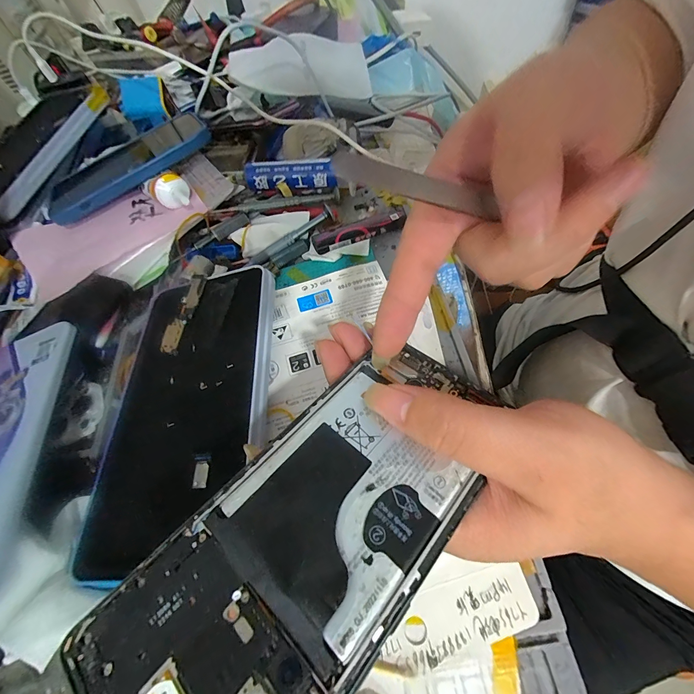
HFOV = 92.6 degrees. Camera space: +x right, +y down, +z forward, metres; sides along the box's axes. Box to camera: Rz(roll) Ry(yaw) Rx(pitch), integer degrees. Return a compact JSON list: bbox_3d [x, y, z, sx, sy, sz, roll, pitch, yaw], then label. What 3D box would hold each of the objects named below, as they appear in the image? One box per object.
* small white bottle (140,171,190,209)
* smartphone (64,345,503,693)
[{"bbox_3d":[-0.161,-0.142,0.304,0.054,0.027,0.027,31,70,26],"label":"small white bottle"},{"bbox_3d":[-0.008,0.060,0.120,0.072,0.014,0.159,36,66,24],"label":"smartphone"}]

